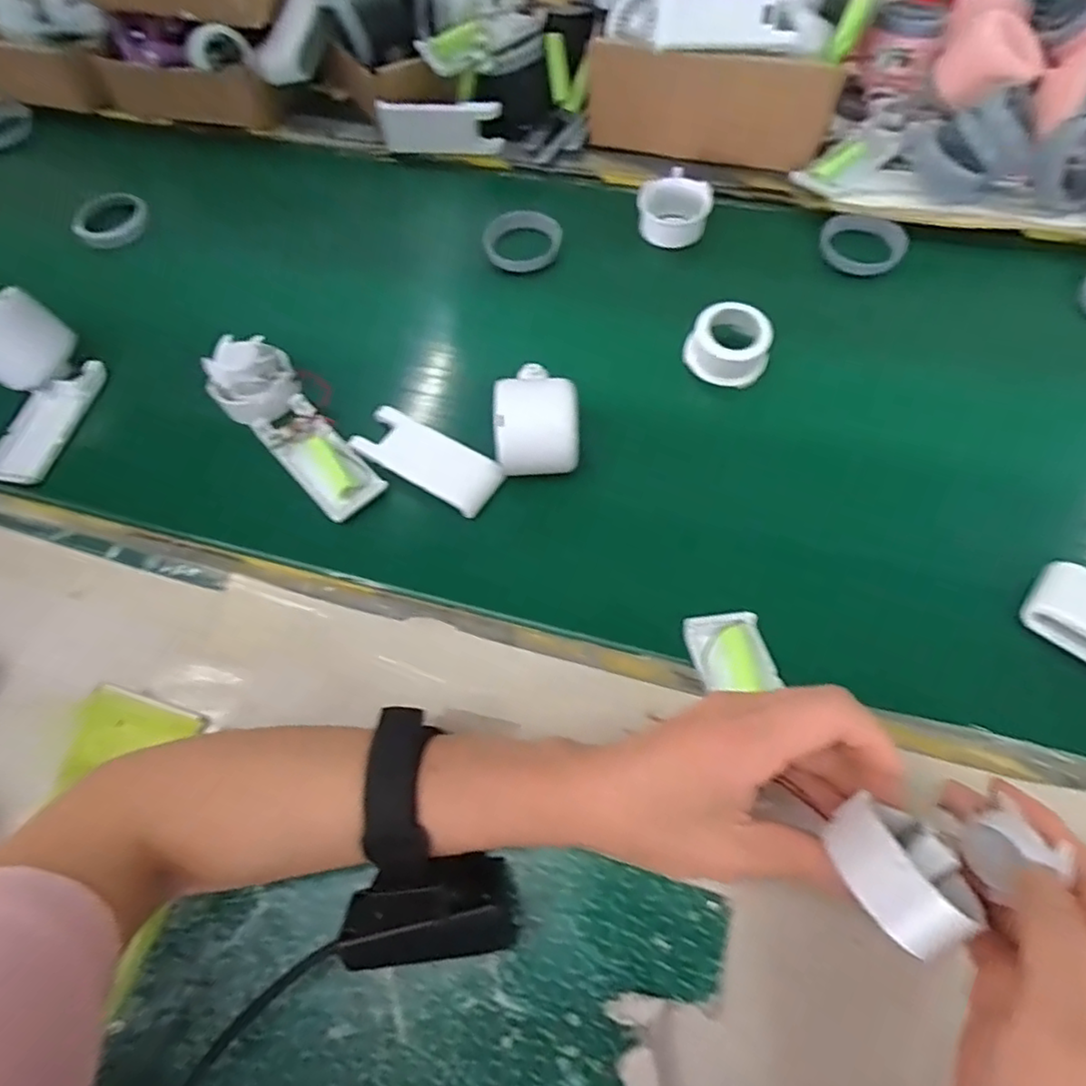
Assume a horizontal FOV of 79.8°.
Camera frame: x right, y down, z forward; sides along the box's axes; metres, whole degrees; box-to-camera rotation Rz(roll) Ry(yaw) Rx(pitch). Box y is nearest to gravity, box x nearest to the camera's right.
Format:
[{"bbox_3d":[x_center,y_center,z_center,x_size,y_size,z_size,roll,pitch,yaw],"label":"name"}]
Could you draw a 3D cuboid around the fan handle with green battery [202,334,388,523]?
[{"bbox_3d":[-0.170,-0.077,0.435,0.055,0.040,0.152,-35,66,-15],"label":"fan handle with green battery"}]

